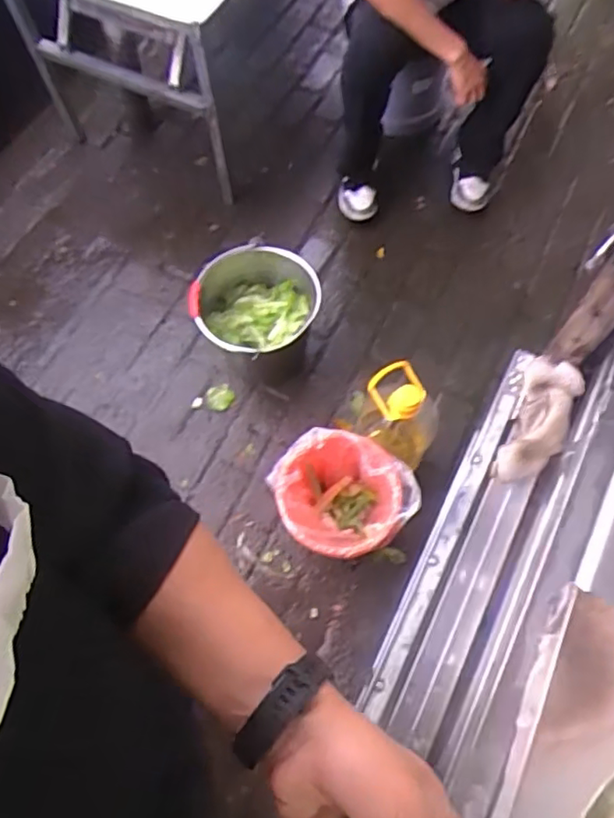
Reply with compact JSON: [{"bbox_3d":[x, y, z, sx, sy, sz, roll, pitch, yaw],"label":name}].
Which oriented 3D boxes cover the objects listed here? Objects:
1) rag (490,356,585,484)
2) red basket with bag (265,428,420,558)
[{"bbox_3d":[0.305,0.011,0.788,0.072,0.043,0.190,23,68,9],"label":"rag"},{"bbox_3d":[0.066,0.196,1.220,0.248,0.230,0.231,0,66,-1],"label":"red basket with bag"}]

